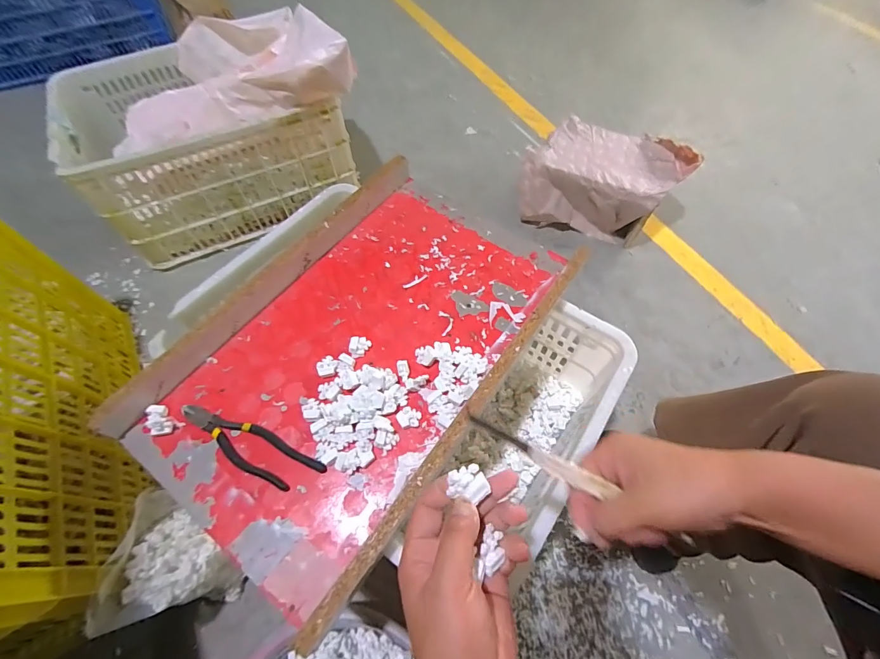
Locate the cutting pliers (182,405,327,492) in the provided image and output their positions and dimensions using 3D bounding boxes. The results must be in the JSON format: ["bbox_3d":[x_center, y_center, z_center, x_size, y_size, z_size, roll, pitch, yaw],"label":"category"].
[{"bbox_3d":[-0.240,0.144,0.494,0.201,0.013,0.049,25,64,12],"label":"cutting pliers"}]

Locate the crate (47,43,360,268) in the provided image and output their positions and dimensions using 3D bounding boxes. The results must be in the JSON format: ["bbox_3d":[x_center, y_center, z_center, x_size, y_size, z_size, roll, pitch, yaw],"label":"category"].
[{"bbox_3d":[-0.571,-0.478,1.031,0.565,0.295,0.413,-26,65,-14],"label":"crate"}]

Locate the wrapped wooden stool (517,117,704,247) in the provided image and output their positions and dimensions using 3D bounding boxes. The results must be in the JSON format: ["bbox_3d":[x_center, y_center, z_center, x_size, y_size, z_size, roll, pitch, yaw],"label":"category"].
[{"bbox_3d":[0.409,-0.377,1.039,0.380,0.181,0.227,17,63,8],"label":"wrapped wooden stool"}]

